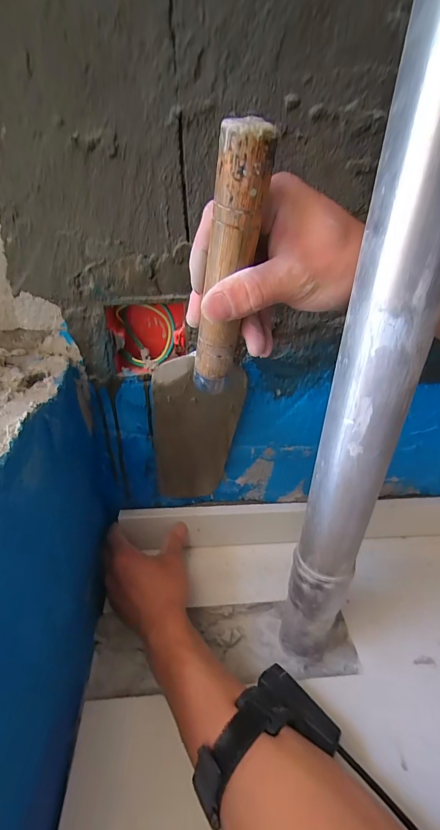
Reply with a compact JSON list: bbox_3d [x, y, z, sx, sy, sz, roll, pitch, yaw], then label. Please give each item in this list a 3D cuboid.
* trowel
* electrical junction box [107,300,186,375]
[{"bbox_3d":[-0.014,-0.029,0.314,0.088,0.371,0.059,0,56,-9],"label":"trowel"},{"bbox_3d":[-0.078,-0.087,0.371,0.082,0.072,0.051,0,32,-5],"label":"electrical junction box"}]

